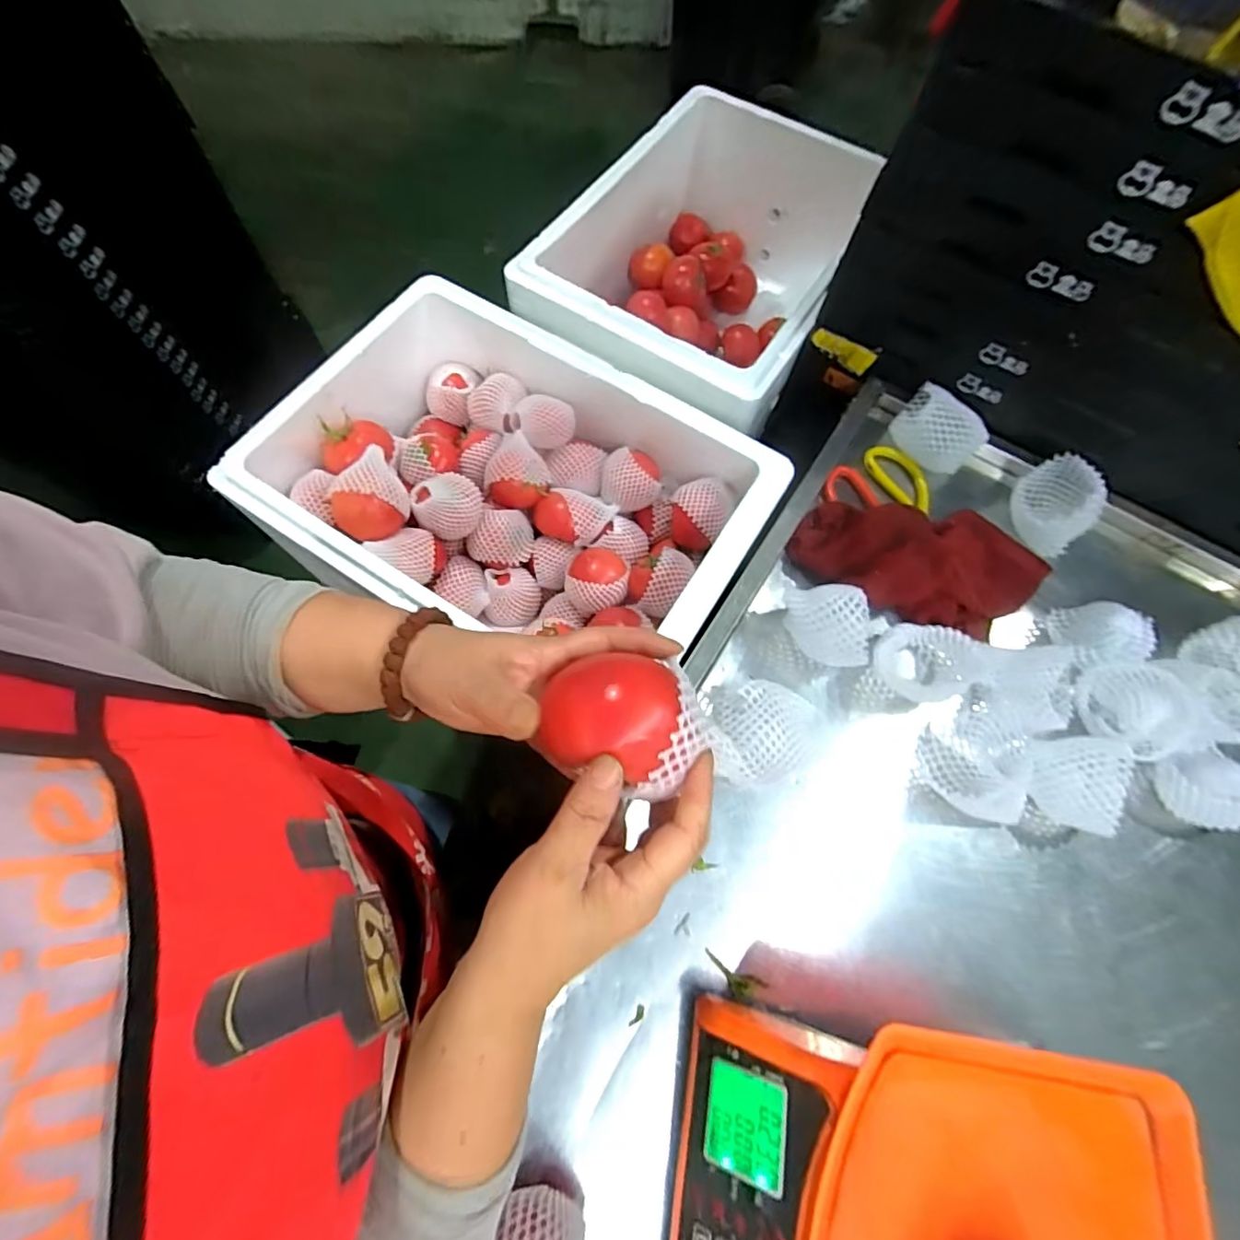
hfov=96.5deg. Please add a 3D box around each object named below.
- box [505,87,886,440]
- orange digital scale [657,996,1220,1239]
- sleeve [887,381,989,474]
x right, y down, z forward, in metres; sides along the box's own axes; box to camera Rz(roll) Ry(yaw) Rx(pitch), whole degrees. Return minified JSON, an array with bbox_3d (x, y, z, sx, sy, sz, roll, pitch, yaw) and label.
[{"bbox_3d":[0.127,-0.488,0.826,0.363,0.209,0.513,31,71,9],"label":"box"},{"bbox_3d":[0.179,0.405,0.339,0.285,0.138,0.286,10,70,1],"label":"orange digital scale"},{"bbox_3d":[0.345,-0.206,0.595,0.091,0.039,0.056,41,73,12],"label":"sleeve"}]

